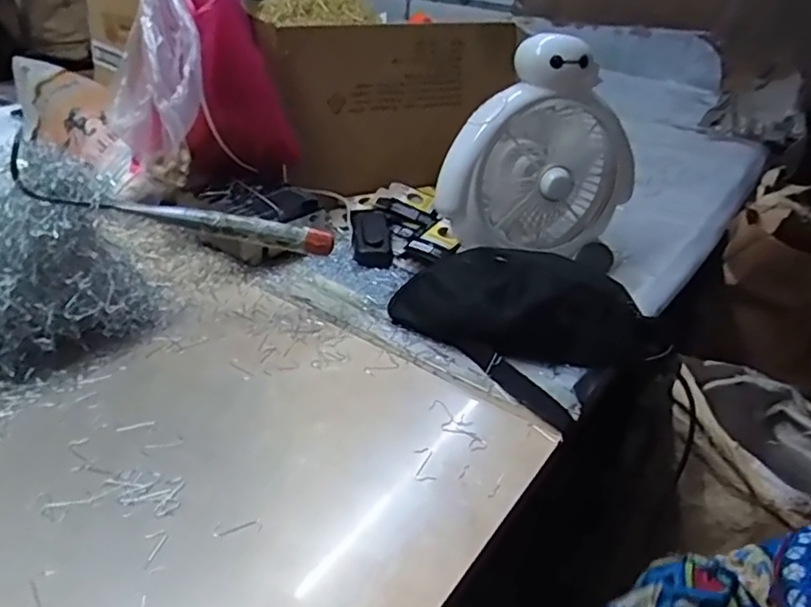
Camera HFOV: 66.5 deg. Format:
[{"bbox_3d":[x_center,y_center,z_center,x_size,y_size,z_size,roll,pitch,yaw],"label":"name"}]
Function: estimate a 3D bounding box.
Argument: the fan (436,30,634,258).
[{"bbox_3d":[0.160,-0.177,0.759,0.230,0.256,0.117,-18,40,-29],"label":"fan"}]

